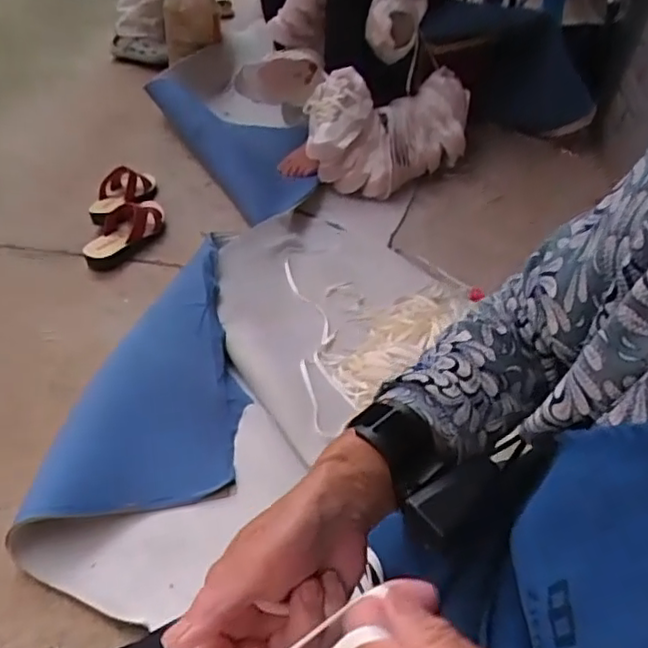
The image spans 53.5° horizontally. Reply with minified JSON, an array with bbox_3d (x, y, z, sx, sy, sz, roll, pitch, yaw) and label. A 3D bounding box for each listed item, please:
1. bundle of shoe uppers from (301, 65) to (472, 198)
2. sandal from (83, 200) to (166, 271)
[{"bbox_3d":[0.159,-0.470,1.542,0.433,0.208,0.223,-27,52,-32],"label":"bundle of shoe uppers"},{"bbox_3d":[-0.407,-0.191,1.328,0.096,0.064,0.226,23,46,23],"label":"sandal"}]

